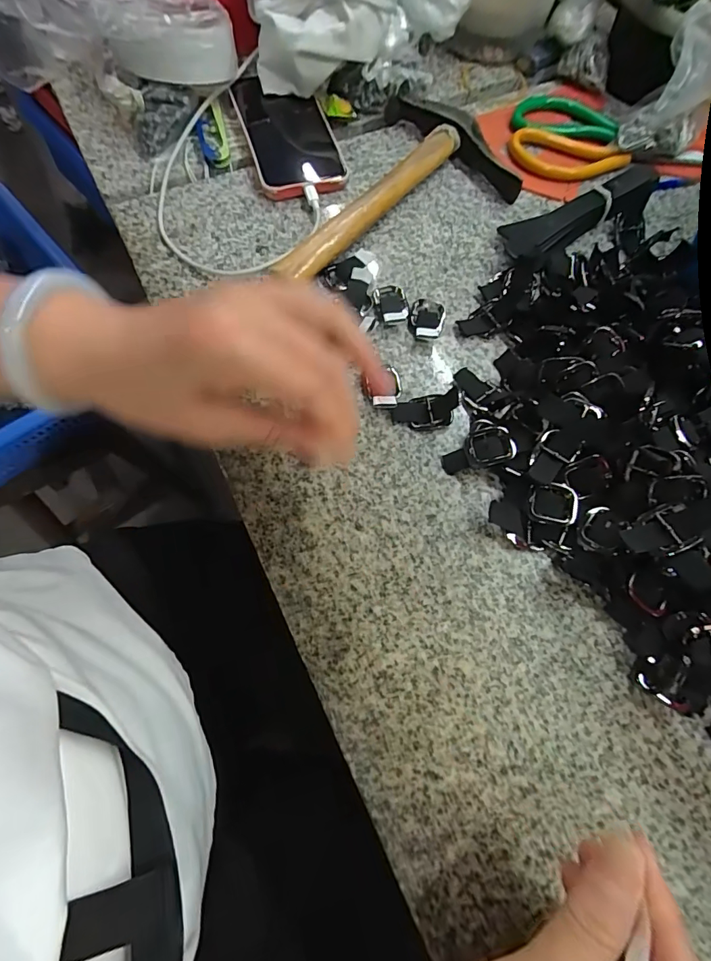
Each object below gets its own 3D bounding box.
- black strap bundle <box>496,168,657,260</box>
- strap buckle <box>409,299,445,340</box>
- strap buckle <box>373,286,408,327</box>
[{"bbox_3d":[0.181,-0.216,0.366,0.154,0.027,0.051,-28,73,-11],"label":"black strap bundle"},{"bbox_3d":[0.053,-0.120,0.332,0.025,0.012,0.038,16,70,4],"label":"strap buckle"},{"bbox_3d":[0.027,-0.132,0.337,0.024,0.008,0.037,-7,70,-4],"label":"strap buckle"}]

